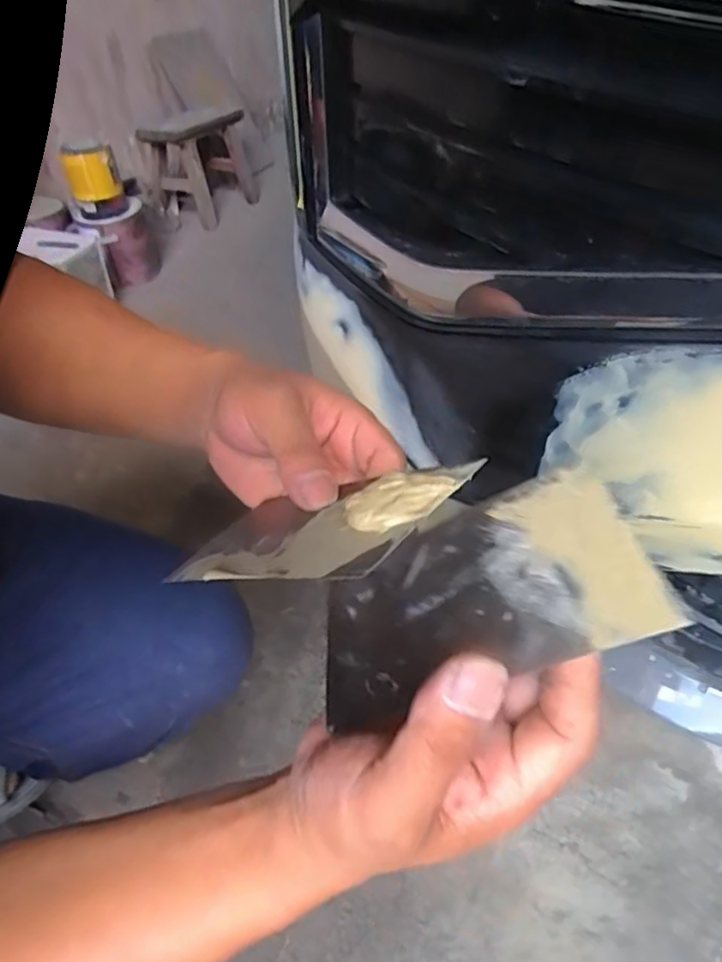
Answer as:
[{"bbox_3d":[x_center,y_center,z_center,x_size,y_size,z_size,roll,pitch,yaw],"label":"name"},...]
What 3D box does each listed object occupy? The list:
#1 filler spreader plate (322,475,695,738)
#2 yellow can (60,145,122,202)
[{"bbox_3d":[0.039,0.043,0.235,0.129,0.004,0.078,-30,40,24],"label":"filler spreader plate"},{"bbox_3d":[-0.578,-0.664,1.337,0.105,0.109,0.091,-14,43,-13],"label":"yellow can"}]

